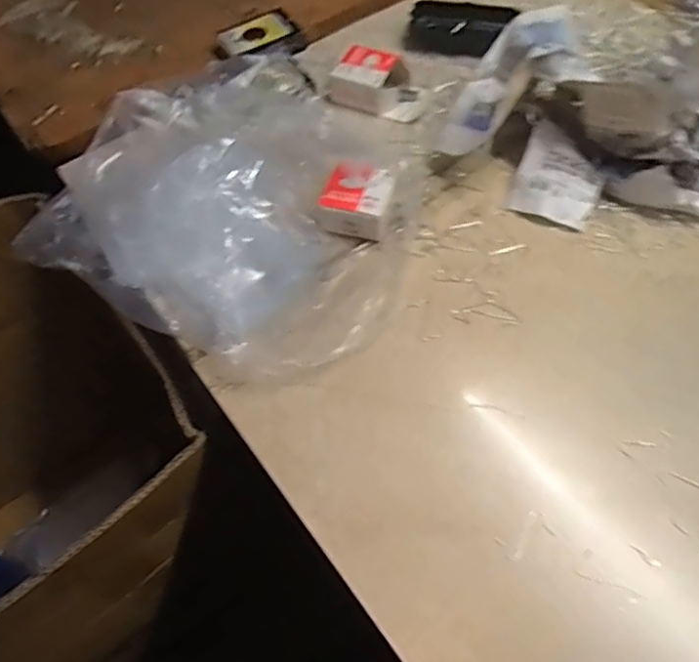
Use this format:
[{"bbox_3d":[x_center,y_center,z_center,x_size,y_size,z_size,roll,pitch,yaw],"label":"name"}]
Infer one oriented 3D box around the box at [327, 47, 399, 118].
[{"bbox_3d":[0.014,-0.245,0.579,0.054,0.028,0.053,18,62,15],"label":"box"}]

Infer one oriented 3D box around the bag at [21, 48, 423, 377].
[{"bbox_3d":[-0.083,-0.123,0.500,0.304,0.066,0.286,25,64,18],"label":"bag"}]

